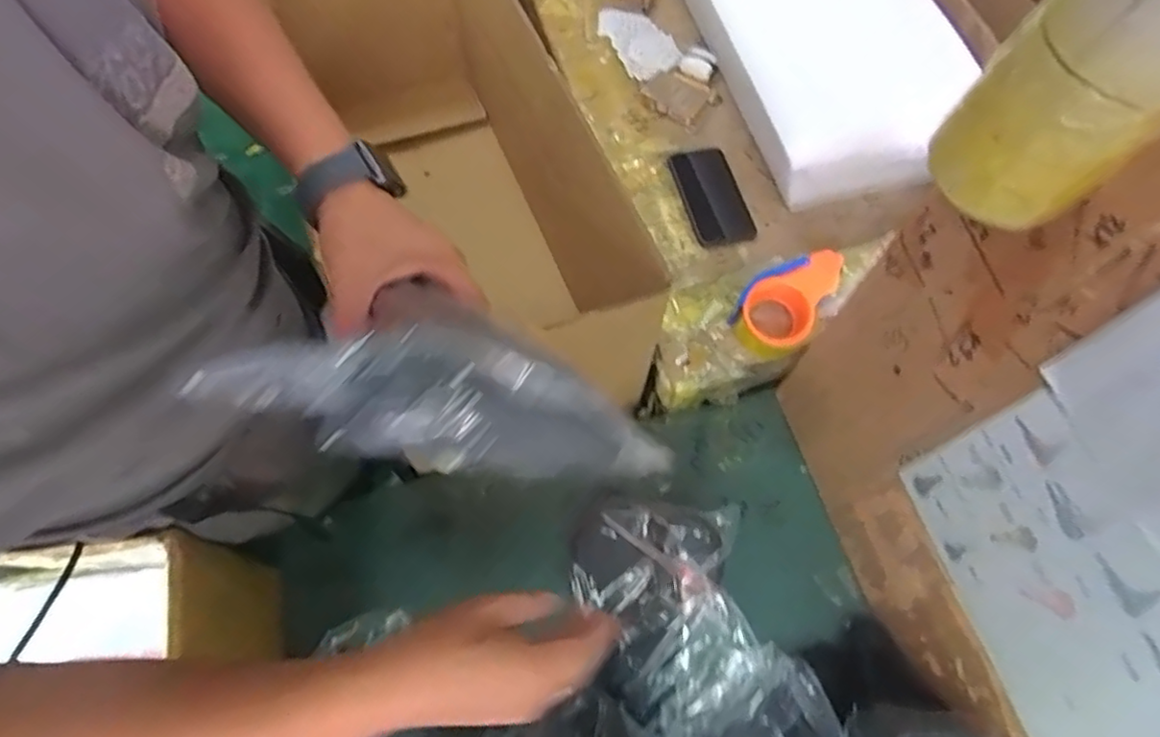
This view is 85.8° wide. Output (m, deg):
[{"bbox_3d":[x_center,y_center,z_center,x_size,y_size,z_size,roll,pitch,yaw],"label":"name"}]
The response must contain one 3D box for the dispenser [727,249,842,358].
[{"bbox_3d":[0.240,-0.078,0.729,0.088,0.079,0.134,38,68,15],"label":"dispenser"}]

